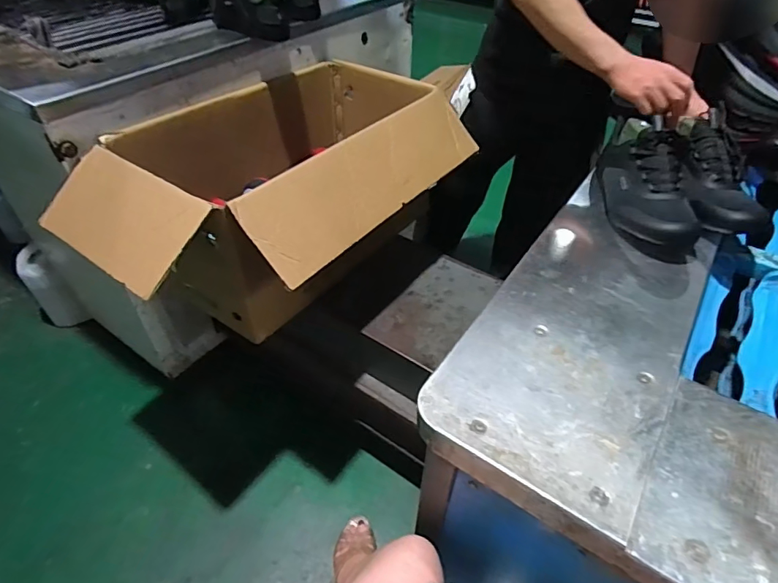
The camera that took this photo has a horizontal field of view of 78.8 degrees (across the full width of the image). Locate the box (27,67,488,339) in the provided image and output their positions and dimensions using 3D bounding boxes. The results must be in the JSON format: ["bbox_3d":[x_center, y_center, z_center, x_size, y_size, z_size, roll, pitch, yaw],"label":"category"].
[{"bbox_3d":[-0.195,-0.223,1.030,0.500,0.284,0.844,29,50,26],"label":"box"}]

